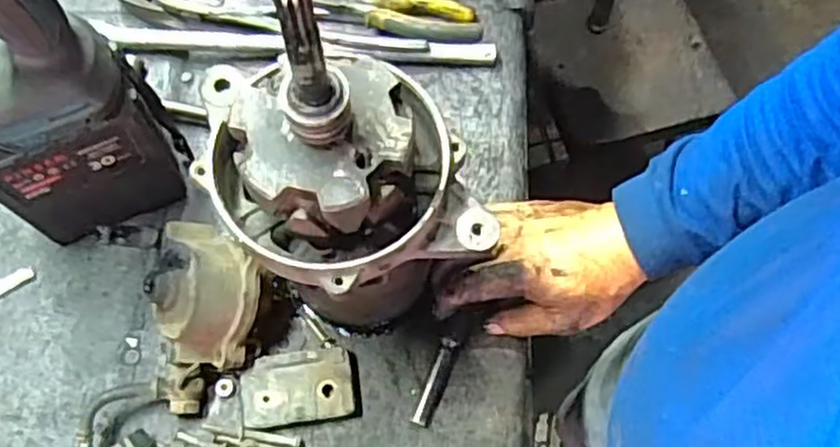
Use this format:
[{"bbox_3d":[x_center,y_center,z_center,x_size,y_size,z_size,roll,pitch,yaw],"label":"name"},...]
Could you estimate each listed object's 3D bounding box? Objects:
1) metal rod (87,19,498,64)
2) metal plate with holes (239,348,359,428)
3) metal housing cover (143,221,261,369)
[{"bbox_3d":[-0.103,-0.149,0.618,0.329,0.021,0.020,4,67,2],"label":"metal rod"},{"bbox_3d":[-0.084,0.115,0.520,0.079,0.011,0.050,-8,67,-3],"label":"metal plate with holes"},{"bbox_3d":[-0.145,0.046,0.500,0.074,0.052,0.090,10,67,4],"label":"metal housing cover"}]

